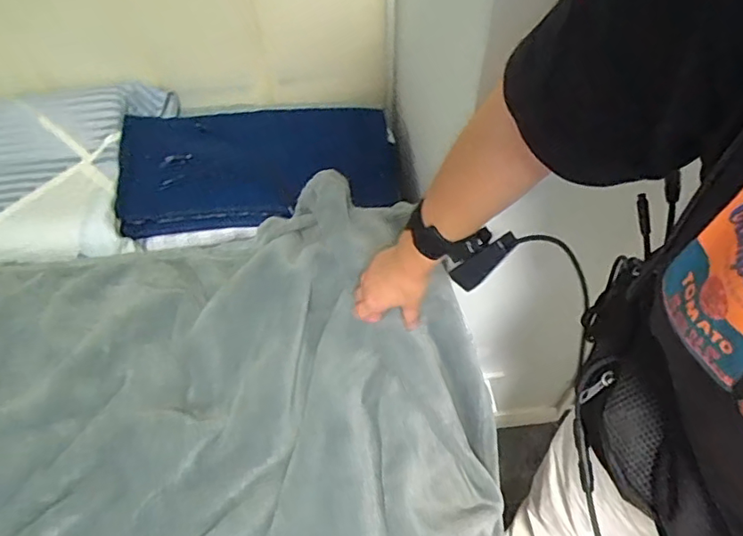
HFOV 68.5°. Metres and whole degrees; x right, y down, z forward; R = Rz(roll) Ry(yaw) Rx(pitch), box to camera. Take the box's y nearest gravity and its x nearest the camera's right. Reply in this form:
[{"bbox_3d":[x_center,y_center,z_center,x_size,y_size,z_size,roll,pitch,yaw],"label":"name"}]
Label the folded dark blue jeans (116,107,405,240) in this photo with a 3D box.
[{"bbox_3d":[-0.198,-0.176,0.943,0.461,0.062,0.259,-2,54,-1],"label":"folded dark blue jeans"}]

